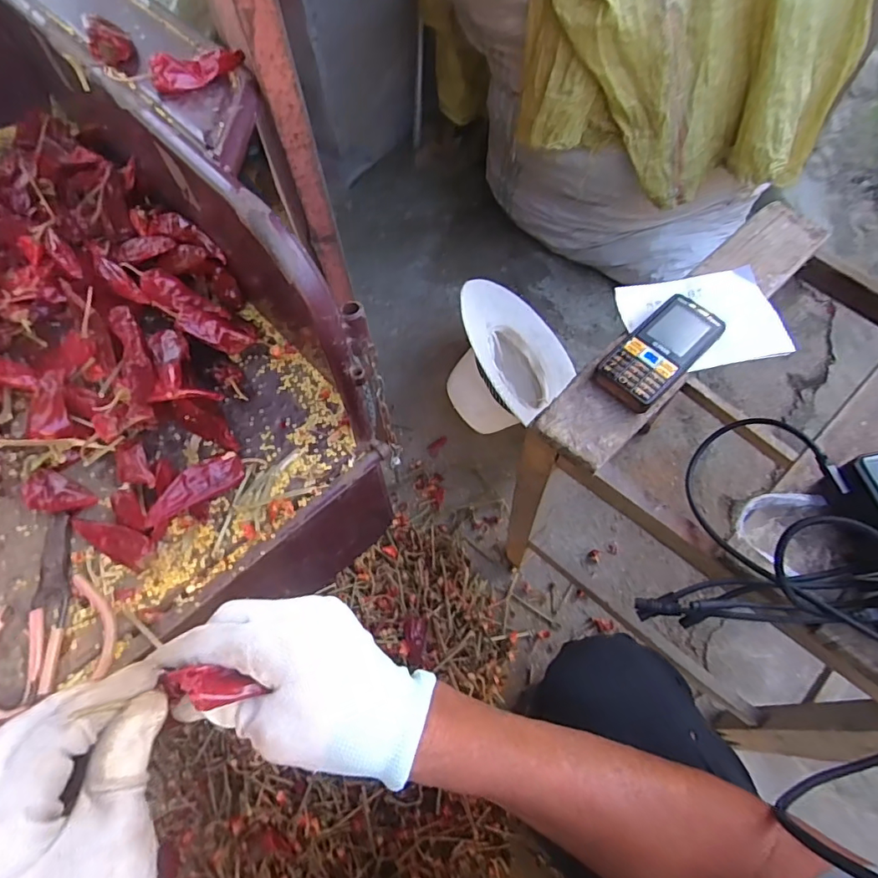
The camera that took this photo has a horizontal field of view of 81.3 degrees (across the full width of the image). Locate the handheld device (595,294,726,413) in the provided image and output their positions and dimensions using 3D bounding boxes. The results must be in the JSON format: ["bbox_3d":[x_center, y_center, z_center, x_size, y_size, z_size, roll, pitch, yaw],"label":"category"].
[{"bbox_3d":[0.198,-0.079,0.462,0.122,0.026,0.060,-41,67,-18],"label":"handheld device"}]

